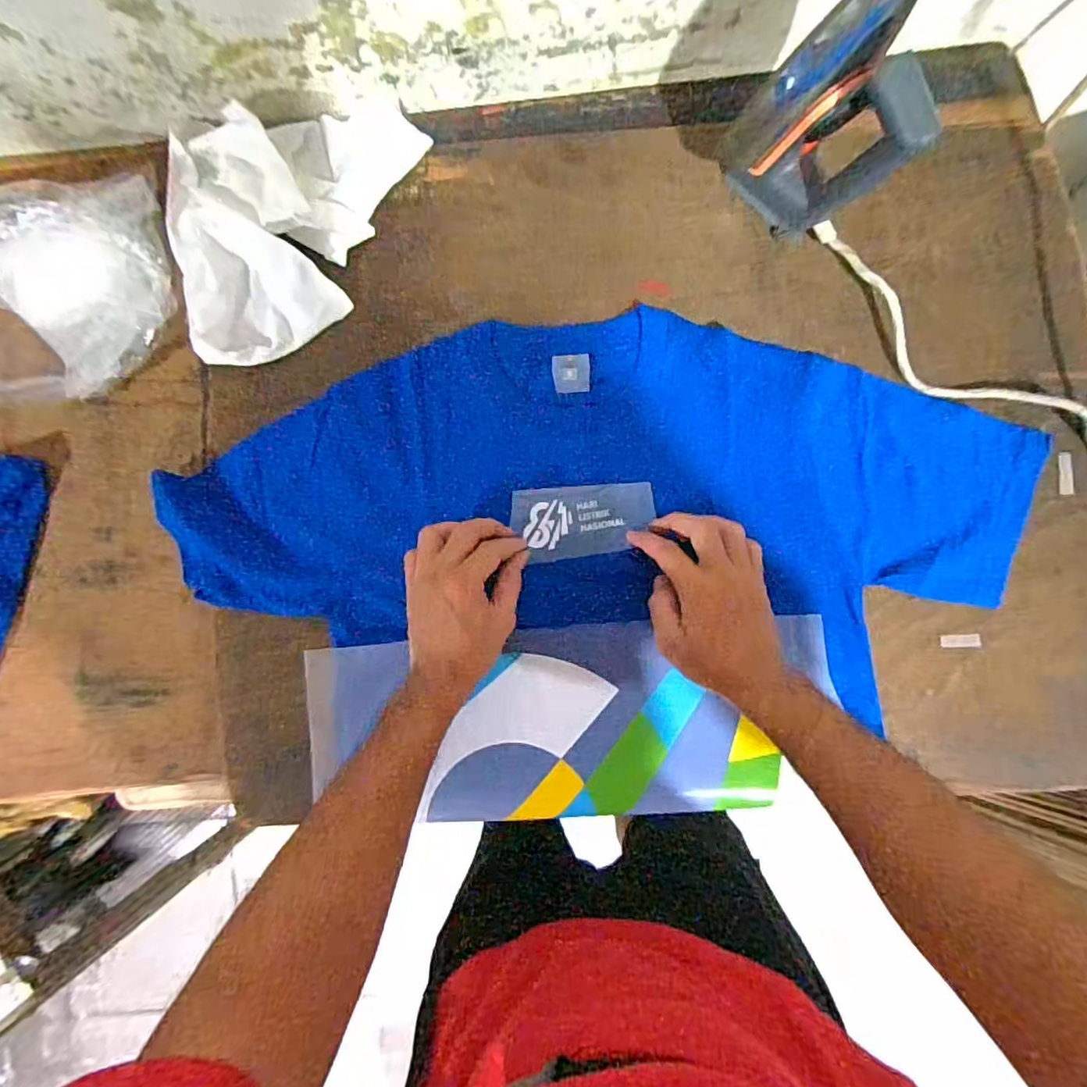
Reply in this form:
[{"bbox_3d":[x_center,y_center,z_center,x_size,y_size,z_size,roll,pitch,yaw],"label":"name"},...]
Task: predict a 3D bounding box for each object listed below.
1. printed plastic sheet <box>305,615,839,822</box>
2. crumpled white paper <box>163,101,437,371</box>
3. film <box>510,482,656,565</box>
[{"bbox_3d":[0.019,0.149,0.478,0.427,0.016,0.152,-3,84,2],"label":"printed plastic sheet"},{"bbox_3d":[-0.220,-0.296,0.514,0.246,0.049,0.228,-17,84,0],"label":"crumpled white paper"},{"bbox_3d":[0.035,-0.019,0.504,0.120,0.008,0.062,-5,84,2],"label":"film"}]

